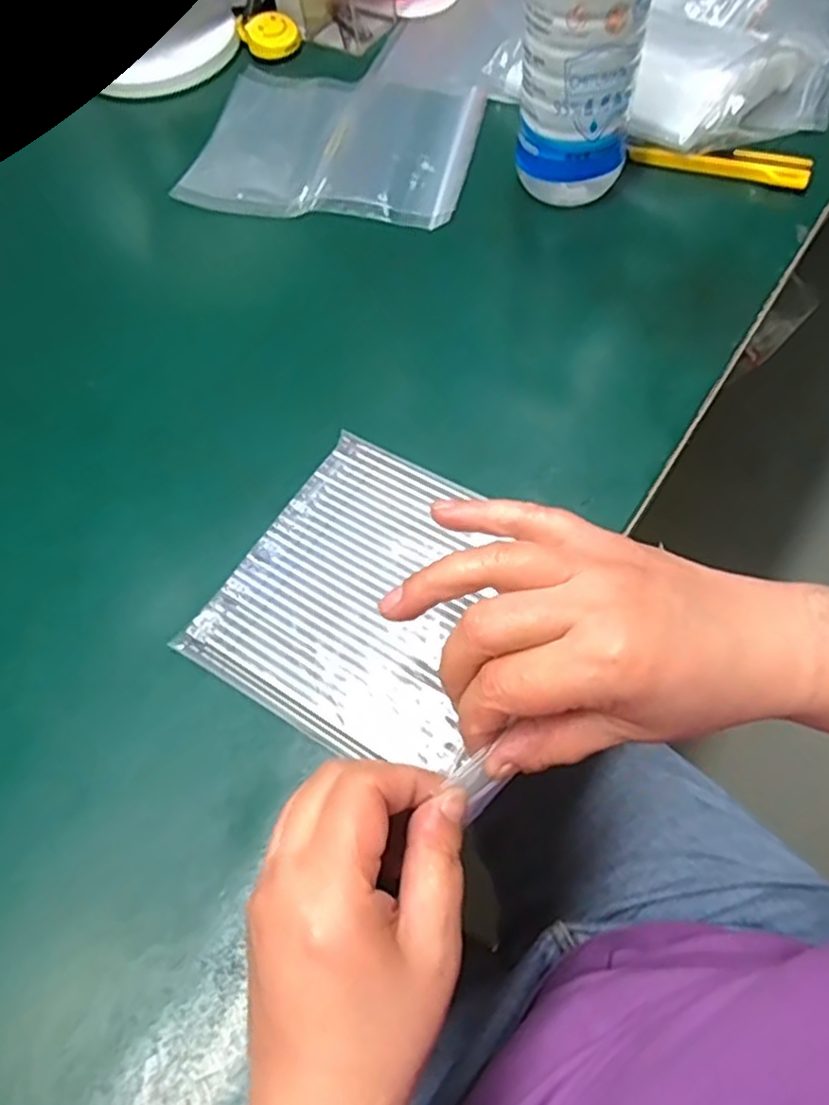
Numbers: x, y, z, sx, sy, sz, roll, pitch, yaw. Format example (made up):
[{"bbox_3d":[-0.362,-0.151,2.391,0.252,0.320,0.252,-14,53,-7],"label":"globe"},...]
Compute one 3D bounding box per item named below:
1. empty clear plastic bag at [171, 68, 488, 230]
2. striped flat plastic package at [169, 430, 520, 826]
[{"bbox_3d":[-0.053,-0.304,0.522,0.195,0.012,0.167,10,63,9],"label":"empty clear plastic bag"},{"bbox_3d":[-0.008,0.024,0.322,0.151,0.015,0.133,29,66,20],"label":"striped flat plastic package"}]

